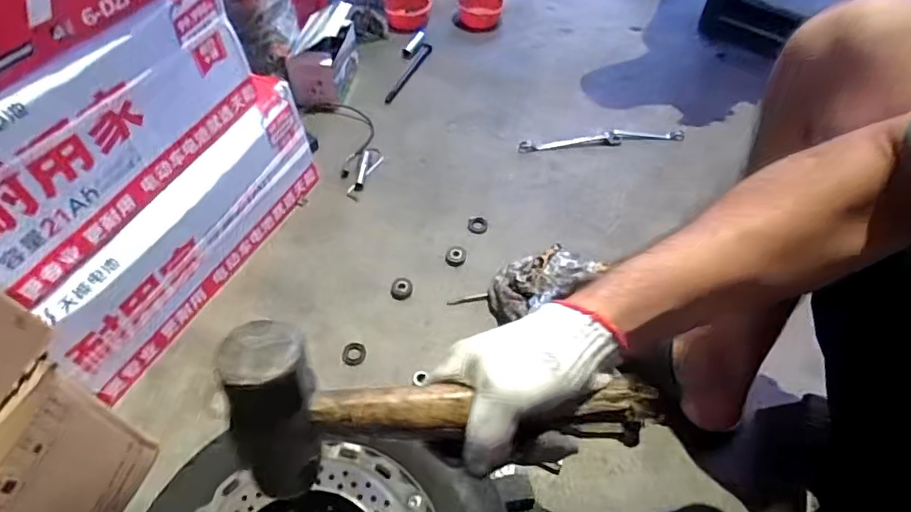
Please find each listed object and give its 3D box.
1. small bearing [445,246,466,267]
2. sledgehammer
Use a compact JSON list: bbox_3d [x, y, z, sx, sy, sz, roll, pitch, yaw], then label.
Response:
[{"bbox_3d":[0.000,-0.001,0.837,0.031,0.010,0.038,2,53,-2],"label":"small bearing"},{"bbox_3d":[-0.010,0.103,0.334,0.251,0.107,0.067,5,53,-10],"label":"sledgehammer"}]

